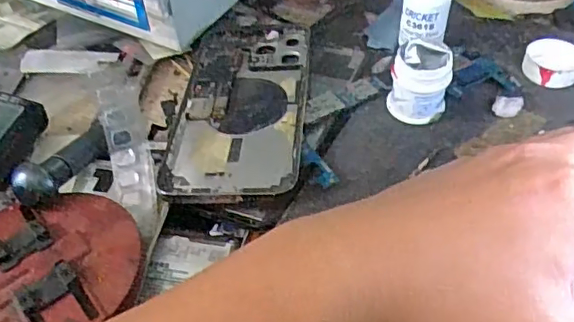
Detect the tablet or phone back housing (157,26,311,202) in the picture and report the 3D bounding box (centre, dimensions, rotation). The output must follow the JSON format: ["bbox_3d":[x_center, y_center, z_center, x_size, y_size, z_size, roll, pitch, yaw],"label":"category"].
[{"bbox_3d":[-0.027,-0.040,0.351,0.076,0.007,0.156,2,48,4],"label":"tablet or phone back housing"}]

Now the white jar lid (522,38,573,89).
[{"bbox_3d":[0.167,-0.061,0.358,0.035,0.013,0.032,-1,47,2],"label":"white jar lid"}]

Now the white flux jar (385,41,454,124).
[{"bbox_3d":[0.077,-0.045,0.330,0.033,0.036,0.031,11,49,12],"label":"white flux jar"}]

